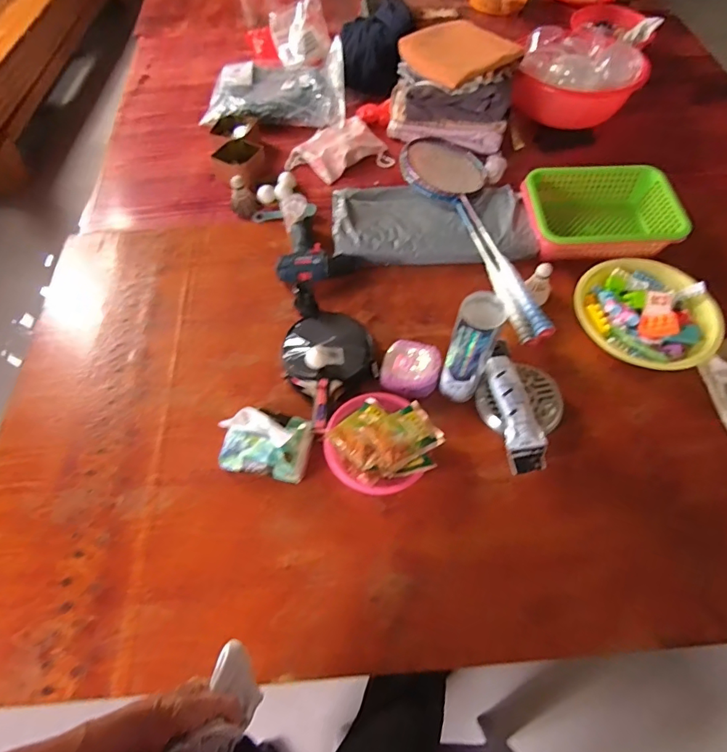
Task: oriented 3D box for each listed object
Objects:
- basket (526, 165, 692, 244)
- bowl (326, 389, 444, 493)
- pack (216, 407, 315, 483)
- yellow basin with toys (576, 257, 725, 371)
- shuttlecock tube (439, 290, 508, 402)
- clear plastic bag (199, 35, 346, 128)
[{"bbox_3d":[0.506,-0.349,0.991,0.298,0.098,0.207,-1,61,2],"label":"basket"},{"bbox_3d":[0.031,0.108,0.743,0.175,0.071,0.163,-1,61,2],"label":"bowl"},{"bbox_3d":[-0.159,0.100,0.735,0.135,0.110,0.107,9,61,8],"label":"pack"},{"bbox_3d":[0.537,-0.131,0.863,0.243,0.064,0.229,-1,61,2],"label":"yellow basin with toys"},{"bbox_3d":[0.172,-0.037,0.738,0.068,0.216,0.072,24,65,16],"label":"shuttlecock tube"},{"bbox_3d":[-0.237,-0.813,1.269,0.369,0.080,0.298,0,61,3],"label":"clear plastic bag"}]

